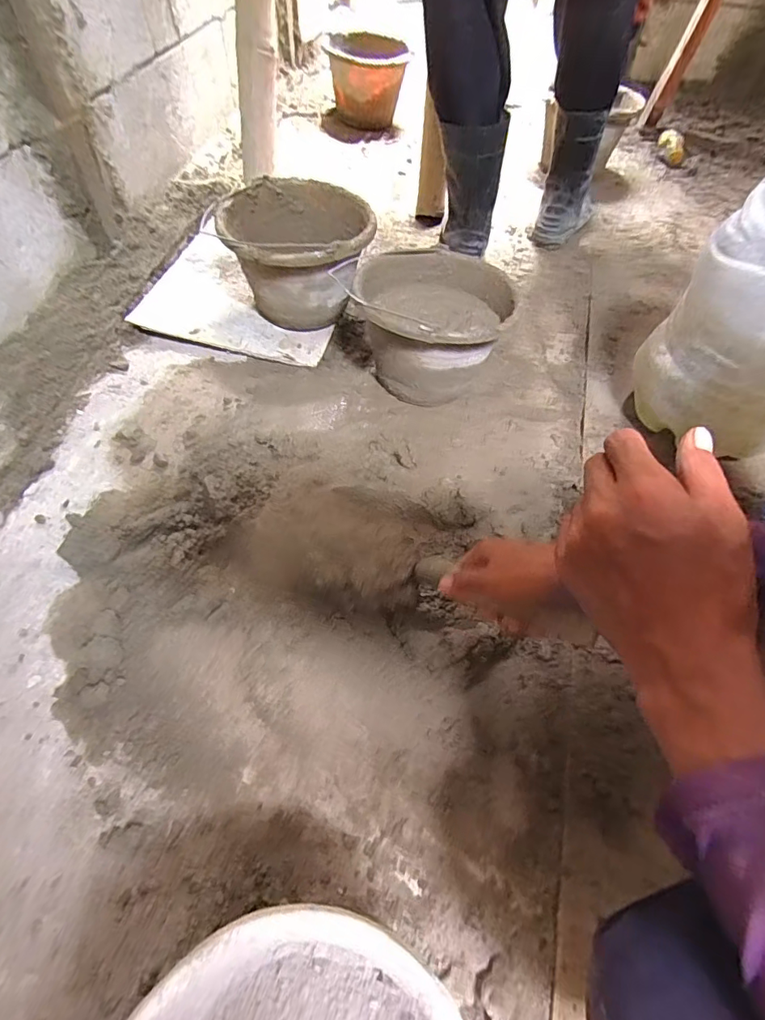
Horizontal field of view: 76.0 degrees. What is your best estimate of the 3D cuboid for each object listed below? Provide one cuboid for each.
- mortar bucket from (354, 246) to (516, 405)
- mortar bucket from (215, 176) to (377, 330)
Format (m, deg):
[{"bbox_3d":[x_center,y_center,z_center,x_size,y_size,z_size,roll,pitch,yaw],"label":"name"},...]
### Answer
[{"bbox_3d":[0.068,-0.282,0.769,0.218,0.166,0.210,1,56,-2],"label":"mortar bucket"},{"bbox_3d":[-0.137,-0.419,0.830,0.226,0.169,0.226,1,59,-2],"label":"mortar bucket"}]

